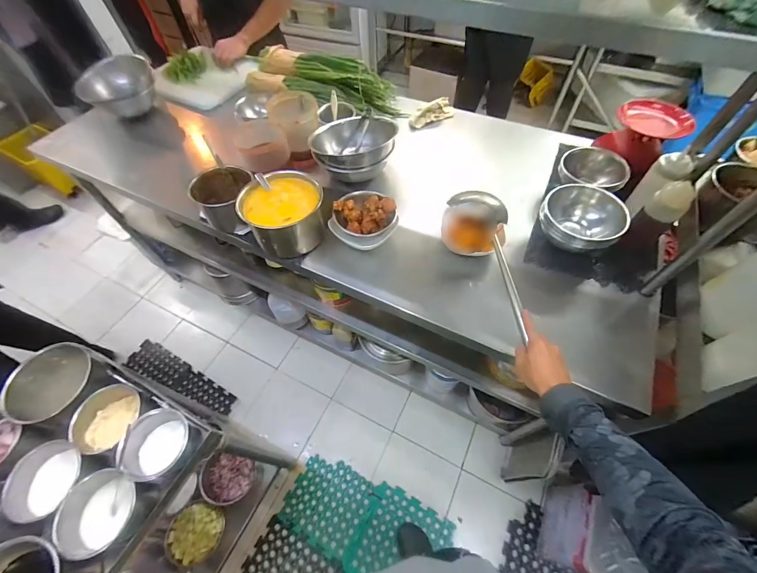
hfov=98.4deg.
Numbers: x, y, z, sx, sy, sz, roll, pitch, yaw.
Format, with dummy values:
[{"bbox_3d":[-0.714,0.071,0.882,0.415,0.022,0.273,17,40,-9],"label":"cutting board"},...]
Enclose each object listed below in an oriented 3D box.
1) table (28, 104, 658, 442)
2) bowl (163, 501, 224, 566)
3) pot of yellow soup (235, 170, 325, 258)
[{"bbox_3d":[-0.091,-0.219,1.286,1.742,0.819,0.799,22,61,15],"label":"table"},{"bbox_3d":[-0.568,0.765,1.017,0.169,0.081,0.159,-1,58,2],"label":"bowl"},{"bbox_3d":[-0.227,-0.180,0.802,0.180,0.130,0.179,-1,58,2],"label":"pot of yellow soup"}]

